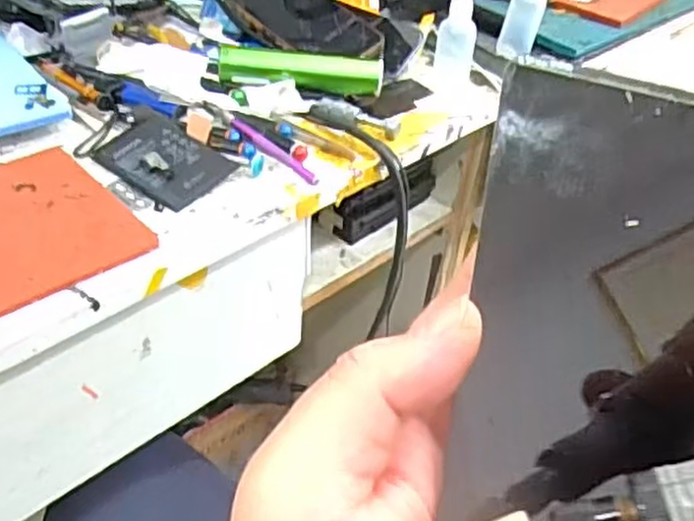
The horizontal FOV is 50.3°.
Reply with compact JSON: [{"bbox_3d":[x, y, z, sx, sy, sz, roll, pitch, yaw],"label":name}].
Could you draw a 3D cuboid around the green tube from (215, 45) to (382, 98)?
[{"bbox_3d":[-0.040,-0.171,0.661,0.144,0.029,0.030,3,40,-3],"label":"green tube"}]

